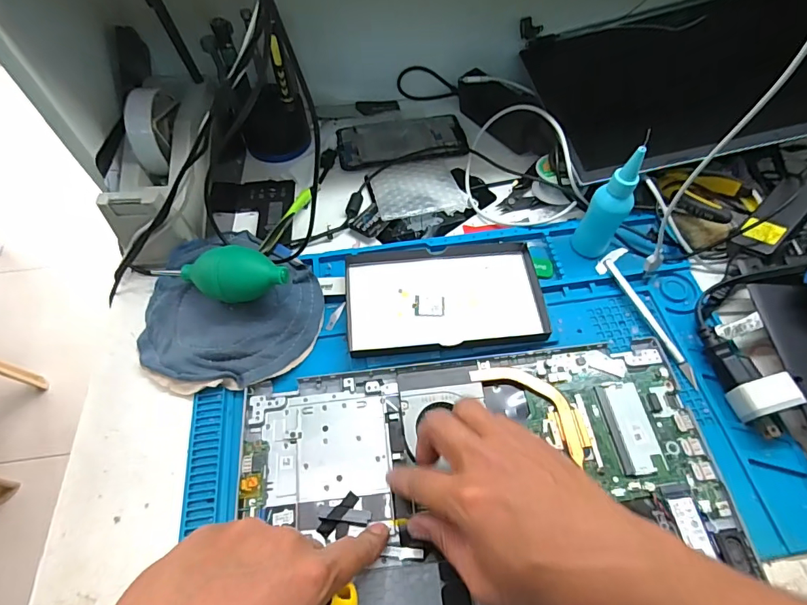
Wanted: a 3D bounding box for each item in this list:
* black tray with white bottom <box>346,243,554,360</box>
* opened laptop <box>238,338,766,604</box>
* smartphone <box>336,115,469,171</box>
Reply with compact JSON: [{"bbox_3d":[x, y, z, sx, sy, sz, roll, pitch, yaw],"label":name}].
[{"bbox_3d":[0.037,-0.007,0.420,0.177,0.012,0.106,-4,59,0],"label":"black tray with white bottom"},{"bbox_3d":[0.062,0.153,0.328,0.356,0.012,0.239,-7,59,-2],"label":"opened laptop"},{"bbox_3d":[-0.003,-0.200,0.546,0.154,0.007,0.080,-11,59,-4],"label":"smartphone"}]

